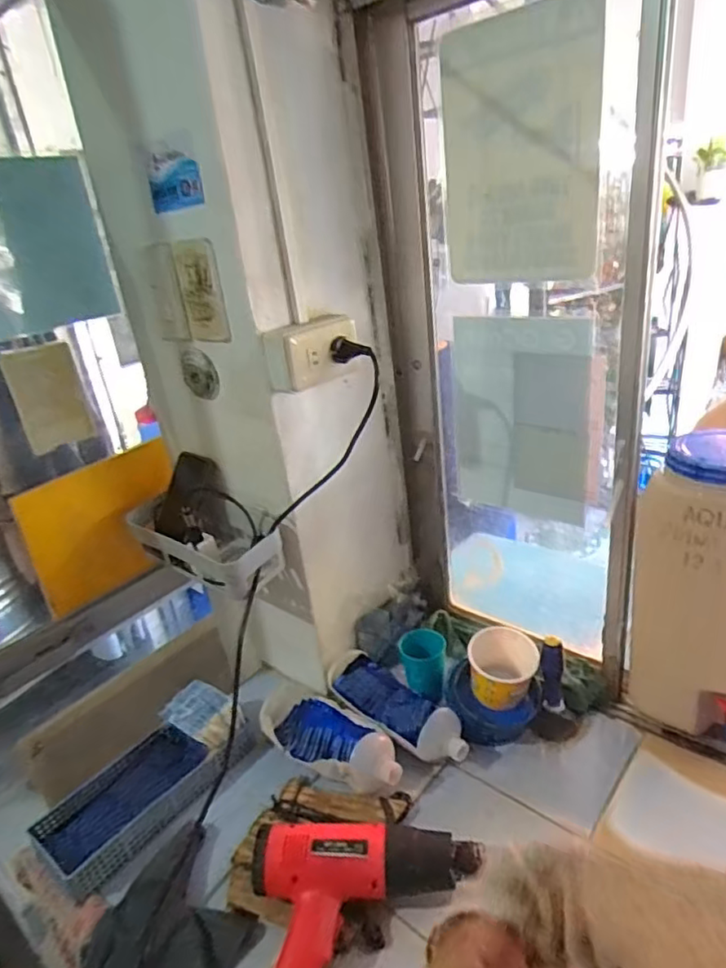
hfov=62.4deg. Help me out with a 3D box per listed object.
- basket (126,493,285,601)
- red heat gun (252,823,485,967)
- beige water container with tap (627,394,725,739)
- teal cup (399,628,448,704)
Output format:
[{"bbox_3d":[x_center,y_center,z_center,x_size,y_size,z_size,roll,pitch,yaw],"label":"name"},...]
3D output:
[{"bbox_3d":[-0.237,0.088,0.901,0.248,0.081,0.117,10,30,34],"label":"basket"},{"bbox_3d":[0.005,0.450,0.616,0.238,0.091,0.175,-7,25,2],"label":"red heat gun"},{"bbox_3d":[0.494,0.098,0.806,0.191,0.383,0.286,12,31,37],"label":"beige water container with tap"},{"bbox_3d":[0.095,0.279,0.941,0.067,0.079,0.066,-7,25,3],"label":"teal cup"}]

